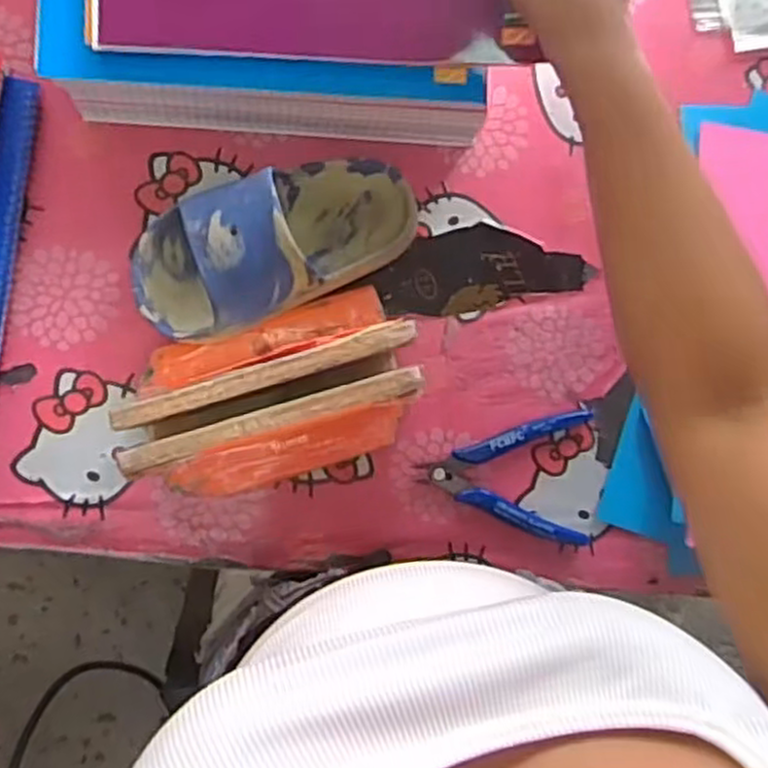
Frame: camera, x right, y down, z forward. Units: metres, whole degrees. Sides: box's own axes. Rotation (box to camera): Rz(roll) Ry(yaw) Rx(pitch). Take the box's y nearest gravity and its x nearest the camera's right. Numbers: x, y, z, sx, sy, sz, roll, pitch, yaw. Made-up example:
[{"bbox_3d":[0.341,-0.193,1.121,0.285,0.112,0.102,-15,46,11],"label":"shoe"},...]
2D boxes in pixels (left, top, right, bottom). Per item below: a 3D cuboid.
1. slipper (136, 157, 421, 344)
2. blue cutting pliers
[{"bbox_3d":[-0.064,-0.086,0.459,0.174,0.062,0.079,-24,93,-7],"label":"slipper"},{"bbox_3d":[0.082,0.057,0.501,0.113,0.013,0.086,7,89,-7],"label":"blue cutting pliers"}]

